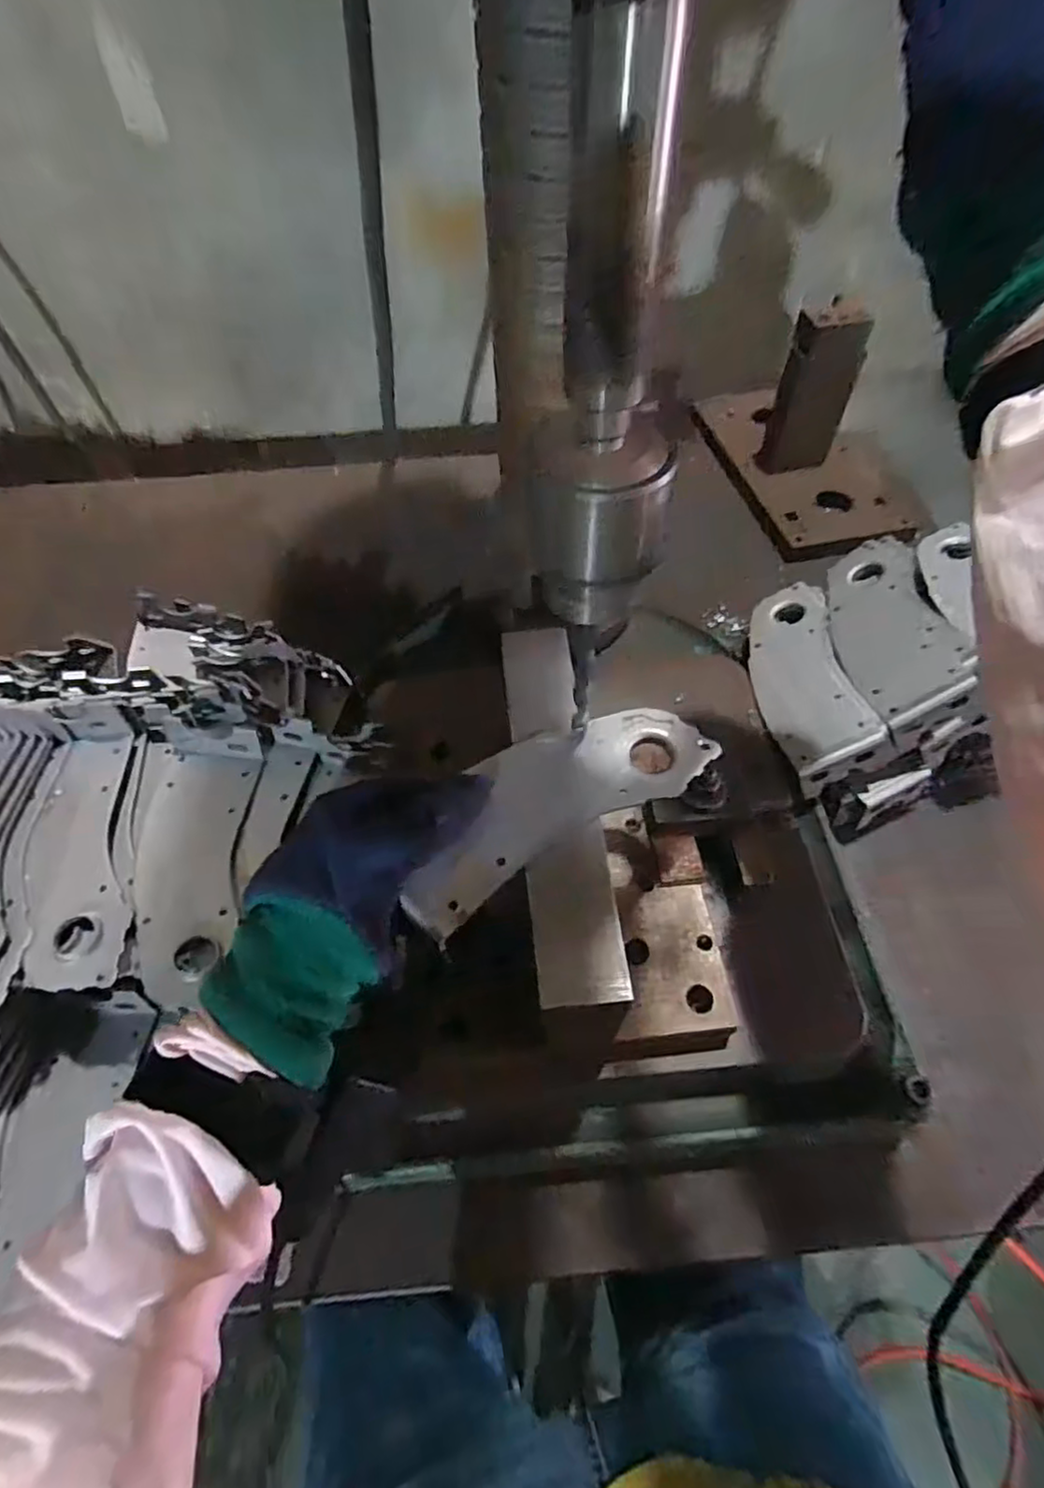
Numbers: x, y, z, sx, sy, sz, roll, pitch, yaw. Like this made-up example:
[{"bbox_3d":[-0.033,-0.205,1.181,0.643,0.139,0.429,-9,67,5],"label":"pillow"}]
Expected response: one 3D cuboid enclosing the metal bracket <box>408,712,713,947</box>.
[{"bbox_3d":[0.014,0.026,0.336,0.167,0.007,0.072,-32,62,-19],"label":"metal bracket"}]

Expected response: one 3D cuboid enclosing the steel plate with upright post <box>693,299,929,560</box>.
[{"bbox_3d":[0.303,-0.362,0.724,0.135,0.158,0.301,-13,58,-6],"label":"steel plate with upright post"}]

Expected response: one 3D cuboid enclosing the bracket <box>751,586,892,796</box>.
[{"bbox_3d":[0.221,-0.052,0.522,0.072,0.032,0.184,-16,50,22],"label":"bracket"}]

